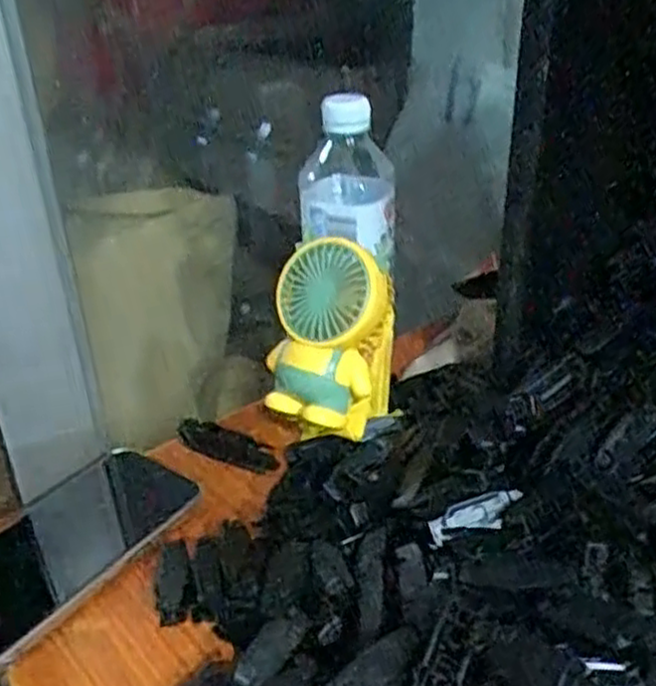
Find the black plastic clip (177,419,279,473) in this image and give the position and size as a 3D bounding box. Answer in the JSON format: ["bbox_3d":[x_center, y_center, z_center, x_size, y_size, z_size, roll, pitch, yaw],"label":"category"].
[{"bbox_3d":[-0.067,0.068,0.520,0.072,0.018,0.016,19,32,11],"label":"black plastic clip"}]

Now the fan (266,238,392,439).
[{"bbox_3d":[0.003,0.007,0.480,0.069,0.141,0.074,2,30,7],"label":"fan"}]

